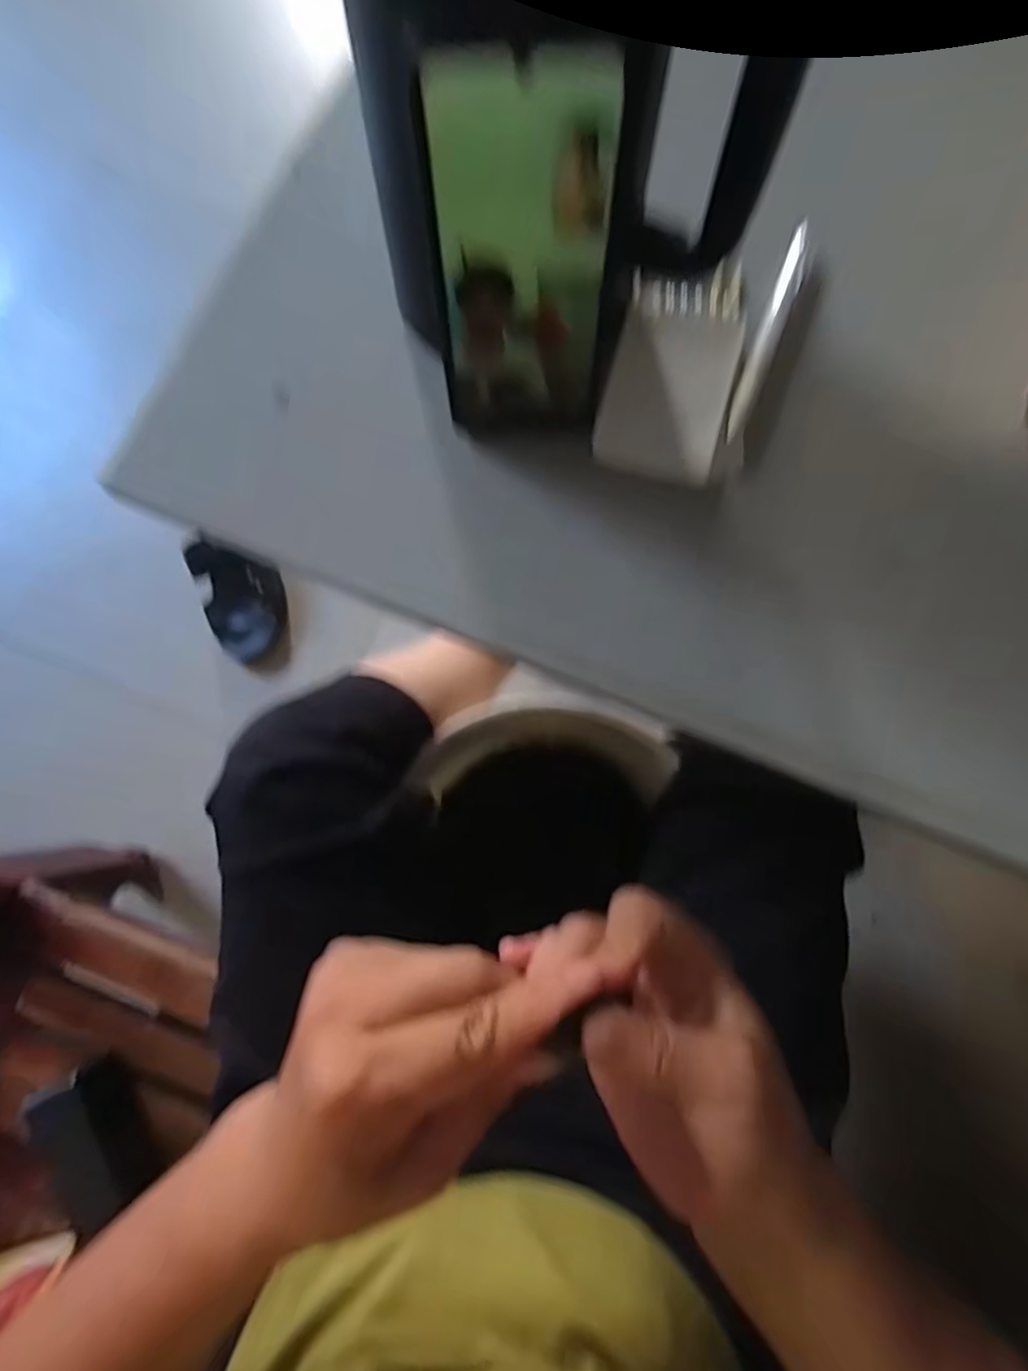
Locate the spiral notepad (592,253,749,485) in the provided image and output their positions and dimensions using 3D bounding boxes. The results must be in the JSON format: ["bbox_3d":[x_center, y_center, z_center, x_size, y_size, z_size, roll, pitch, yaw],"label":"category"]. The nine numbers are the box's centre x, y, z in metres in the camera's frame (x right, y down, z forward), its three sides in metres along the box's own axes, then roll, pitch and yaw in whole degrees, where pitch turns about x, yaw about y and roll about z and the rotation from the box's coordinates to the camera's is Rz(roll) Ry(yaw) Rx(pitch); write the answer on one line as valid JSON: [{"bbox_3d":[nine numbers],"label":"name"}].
[{"bbox_3d":[0.092,-0.182,0.358,0.067,0.012,0.135,14,79,4],"label":"spiral notepad"}]

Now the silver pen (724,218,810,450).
[{"bbox_3d":[0.149,-0.205,0.363,0.014,0.012,0.139,20,80,5],"label":"silver pen"}]

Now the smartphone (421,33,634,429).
[{"bbox_3d":[0.004,-0.178,0.279,0.073,0.156,0.010,0,67,-1],"label":"smartphone"}]

